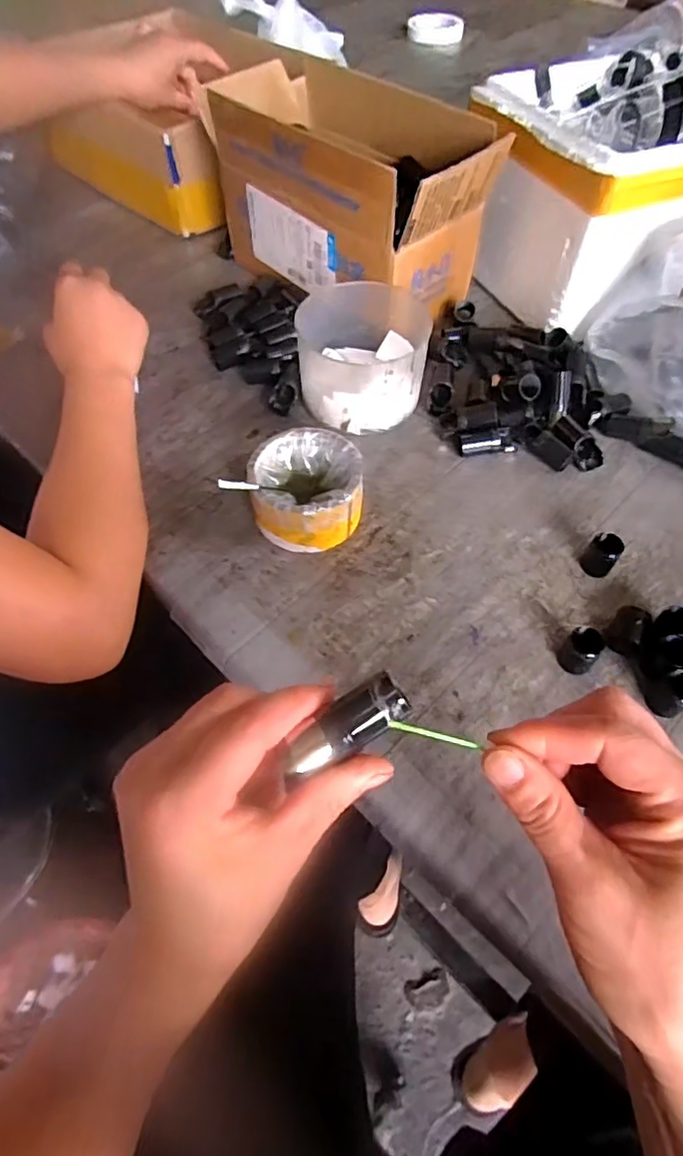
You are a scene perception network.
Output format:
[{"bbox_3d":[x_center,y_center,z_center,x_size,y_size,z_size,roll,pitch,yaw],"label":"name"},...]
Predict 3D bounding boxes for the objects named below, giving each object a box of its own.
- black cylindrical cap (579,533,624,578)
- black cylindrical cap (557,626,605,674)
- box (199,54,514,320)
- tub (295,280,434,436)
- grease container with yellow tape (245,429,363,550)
[{"bbox_3d":[0.194,-0.017,0.434,0.022,0.034,0.016,32,64,19],"label":"black cylindrical cap"},{"bbox_3d":[0.161,0.049,0.391,0.019,0.033,0.022,-34,64,-19],"label":"black cylindrical cap"},{"bbox_3d":[-0.002,-0.378,0.584,0.145,0.153,0.289,-40,66,-22],"label":"box"},{"bbox_3d":[0.020,-0.199,0.521,0.112,0.069,0.125,8,58,6],"label":"tub"},{"bbox_3d":[-0.026,-0.068,0.455,0.082,0.048,0.084,-3,58,-1],"label":"grease container with yellow tape"}]

